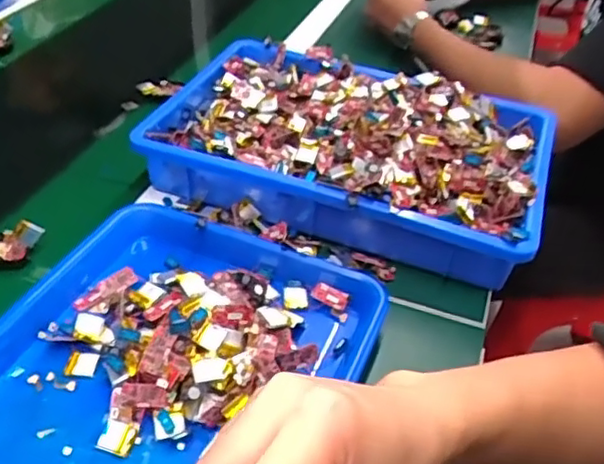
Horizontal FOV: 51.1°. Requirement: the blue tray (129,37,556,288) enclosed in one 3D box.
[{"bbox_3d":[0.048,-0.093,0.640,0.378,0.080,0.236,18,43,14],"label":"blue tray"}]

